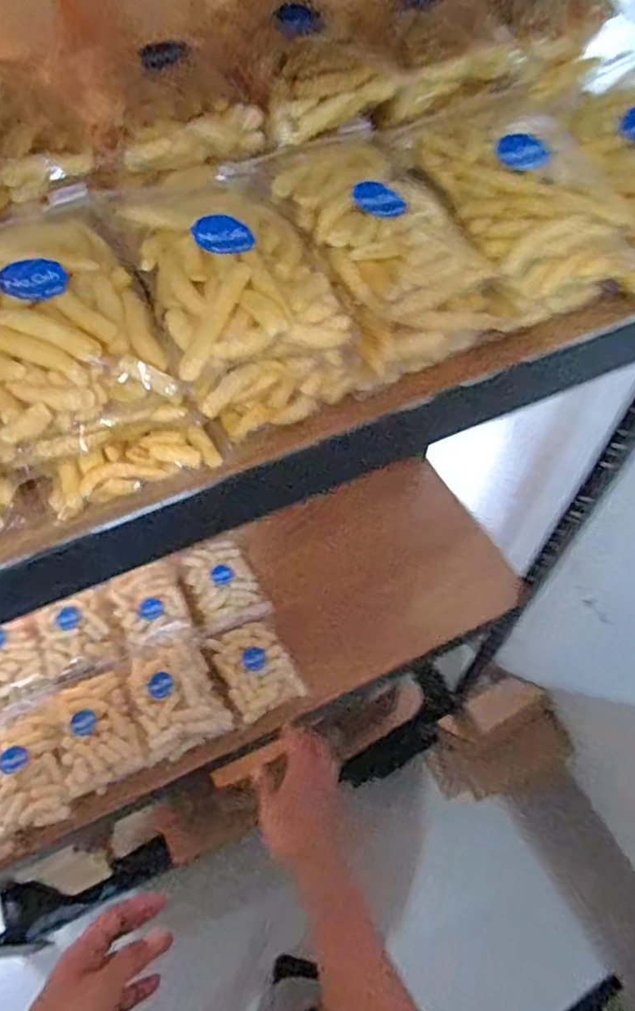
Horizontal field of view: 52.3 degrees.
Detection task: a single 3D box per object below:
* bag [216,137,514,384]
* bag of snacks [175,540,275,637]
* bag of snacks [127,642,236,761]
[{"bbox_3d":[0.030,-0.141,0.358,0.094,0.069,0.125,-29,62,-18],"label":"bag"},{"bbox_3d":[-0.123,0.106,0.847,0.086,0.035,0.129,-21,60,-13],"label":"bag of snacks"},{"bbox_3d":[-0.166,0.217,0.745,0.094,0.043,0.125,-26,61,-16],"label":"bag of snacks"}]

